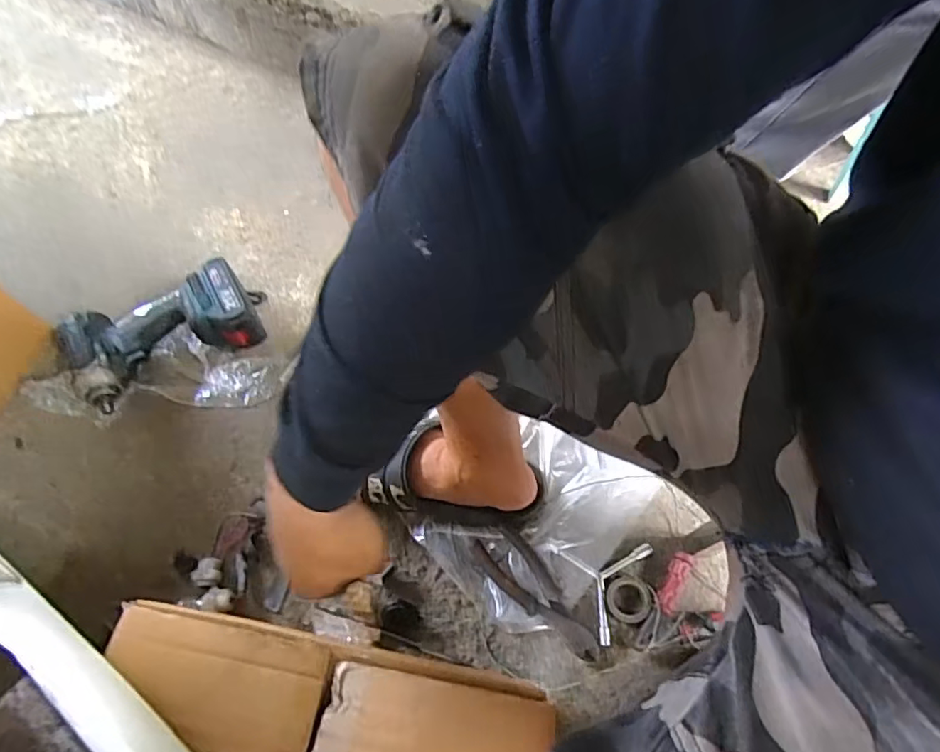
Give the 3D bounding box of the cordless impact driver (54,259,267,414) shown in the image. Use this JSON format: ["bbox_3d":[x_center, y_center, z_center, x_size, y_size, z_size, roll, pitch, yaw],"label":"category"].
[{"bbox_3d":[-0.401,-0.063,0.737,0.252,0.079,0.144,-26,66,-13],"label":"cordless impact driver"}]

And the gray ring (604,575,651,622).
[{"bbox_3d":[0.175,0.245,0.616,0.046,0.009,0.048,0,62,0],"label":"gray ring"}]

